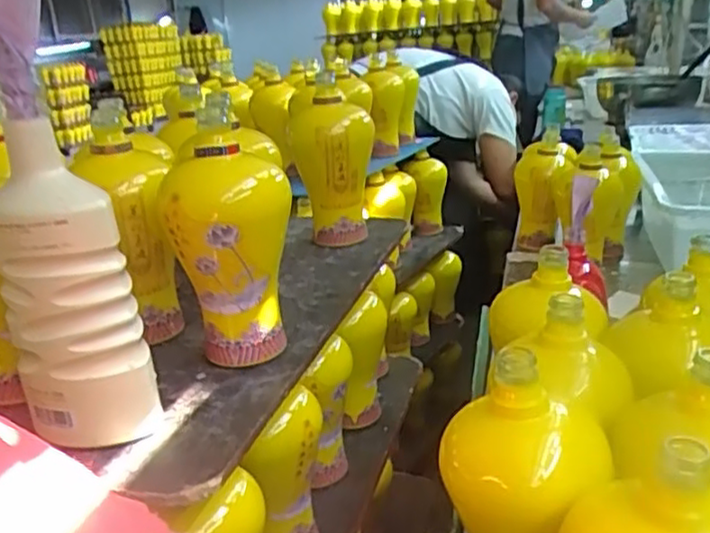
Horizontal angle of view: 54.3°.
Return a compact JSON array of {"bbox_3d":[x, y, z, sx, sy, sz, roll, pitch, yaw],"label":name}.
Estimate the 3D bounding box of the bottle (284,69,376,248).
[{"bbox_3d":[-0.028,-0.118,0.813,0.092,0.196,0.083,-7,19,-3],"label":"bottle"}]

